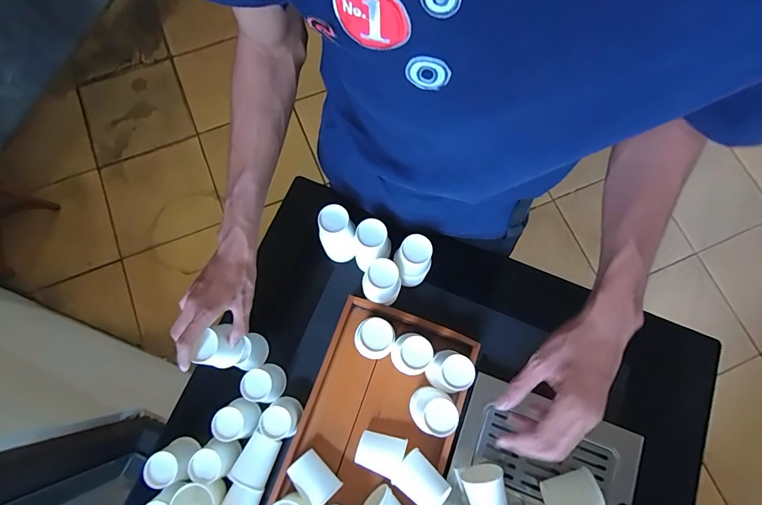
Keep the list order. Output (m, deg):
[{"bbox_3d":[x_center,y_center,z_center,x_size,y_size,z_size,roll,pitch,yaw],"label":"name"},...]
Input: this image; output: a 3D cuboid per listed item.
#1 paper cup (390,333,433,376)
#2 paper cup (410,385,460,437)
[{"bbox_3d":[0.042,0.148,0.564,0.049,0.107,0.054,25,75,5],"label":"paper cup"},{"bbox_3d":[0.068,0.213,0.522,0.053,0.070,0.054,1,74,-2],"label":"paper cup"}]

